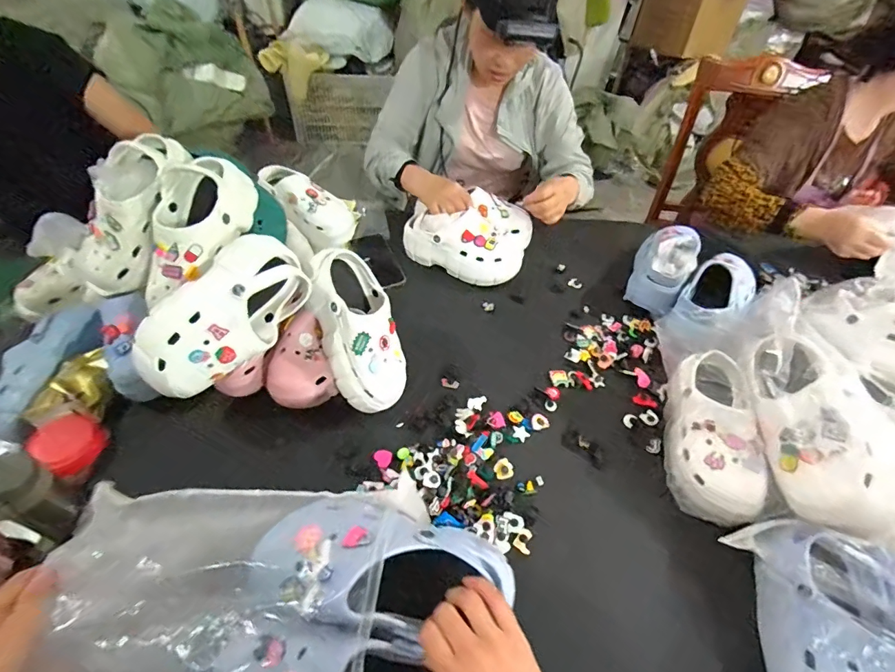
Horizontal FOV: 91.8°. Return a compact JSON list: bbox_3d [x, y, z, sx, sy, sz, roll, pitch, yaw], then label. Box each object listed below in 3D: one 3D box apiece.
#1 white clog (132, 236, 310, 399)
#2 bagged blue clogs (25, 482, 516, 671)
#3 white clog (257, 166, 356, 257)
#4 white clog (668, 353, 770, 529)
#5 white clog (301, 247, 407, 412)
[{"bbox_3d":[-0.317,-0.027,0.614,0.098,0.133,0.243,39,59,25],"label":"white clog"},{"bbox_3d":[-0.177,0.258,0.402,0.440,0.093,0.225,7,51,2],"label":"bagged blue clogs"},{"bbox_3d":[-0.299,-0.281,0.907,0.232,0.100,0.108,41,55,-10],"label":"white clog"},{"bbox_3d":[0.388,0.139,0.635,0.095,0.086,0.243,8,68,3],"label":"white clog"},{"bbox_3d":[-0.132,-0.010,0.658,0.117,0.076,0.253,-19,91,-18],"label":"white clog"}]

